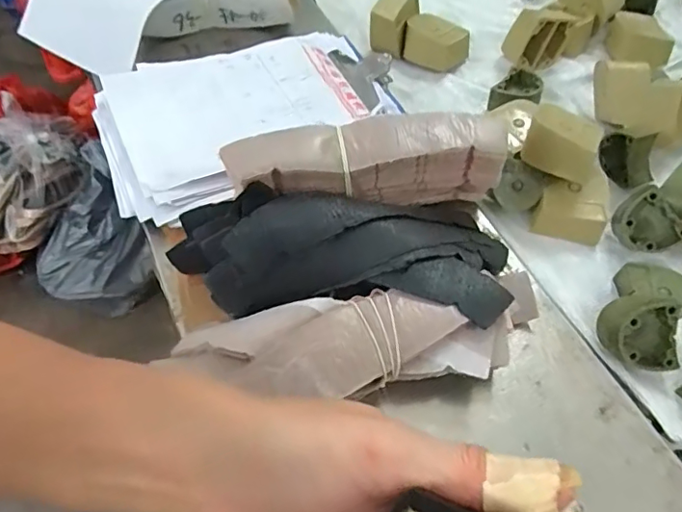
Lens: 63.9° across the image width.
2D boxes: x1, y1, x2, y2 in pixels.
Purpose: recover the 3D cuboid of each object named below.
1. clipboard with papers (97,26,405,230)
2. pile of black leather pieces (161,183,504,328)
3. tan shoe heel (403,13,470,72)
[{"bbox_3d":[-0.073,-0.123,0.454,0.245,0.032,0.155,-24,59,-18],"label":"clipboard with papers"},{"bbox_3d":[0.003,-0.006,0.348,0.216,0.039,0.098,2,55,0],"label":"pile of black leather pieces"},{"bbox_3d":[0.093,-0.210,0.535,0.058,0.024,0.044,26,58,16],"label":"tan shoe heel"}]

